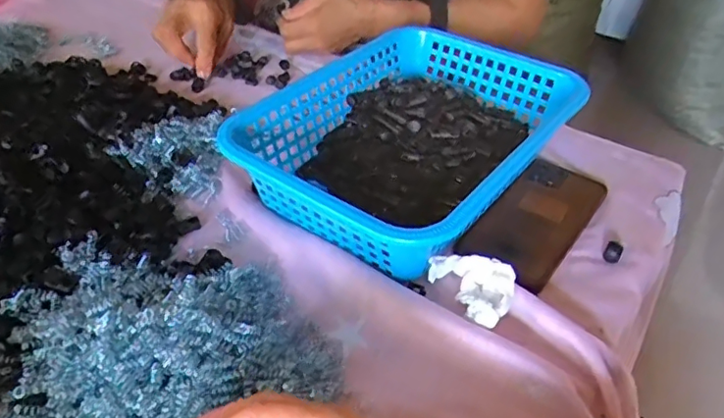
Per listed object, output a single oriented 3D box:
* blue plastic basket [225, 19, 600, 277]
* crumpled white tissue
[{"bbox_3d":[0.045,-0.060,0.521,0.211,0.080,0.295,27,47,27],"label":"blue plastic basket"},{"bbox_3d":[0.082,0.055,0.421,0.063,0.026,0.043,32,49,30],"label":"crumpled white tissue"}]

